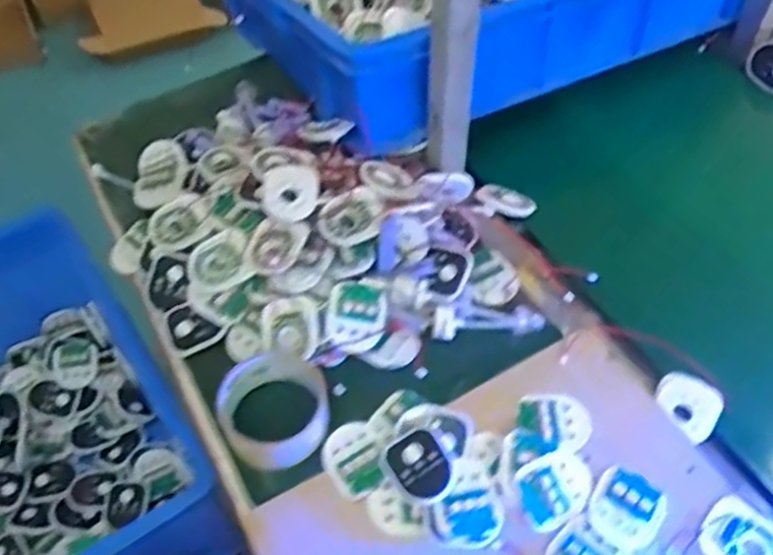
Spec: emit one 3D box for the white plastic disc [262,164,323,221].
[{"bbox_3d":[-0.085,-0.075,0.608,0.052,0.018,0.065,-7,53,-6],"label":"white plastic disc"}]

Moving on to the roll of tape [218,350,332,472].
[{"bbox_3d":[-0.087,0.104,0.539,0.083,0.038,0.088,0,52,-1],"label":"roll of tape"}]

